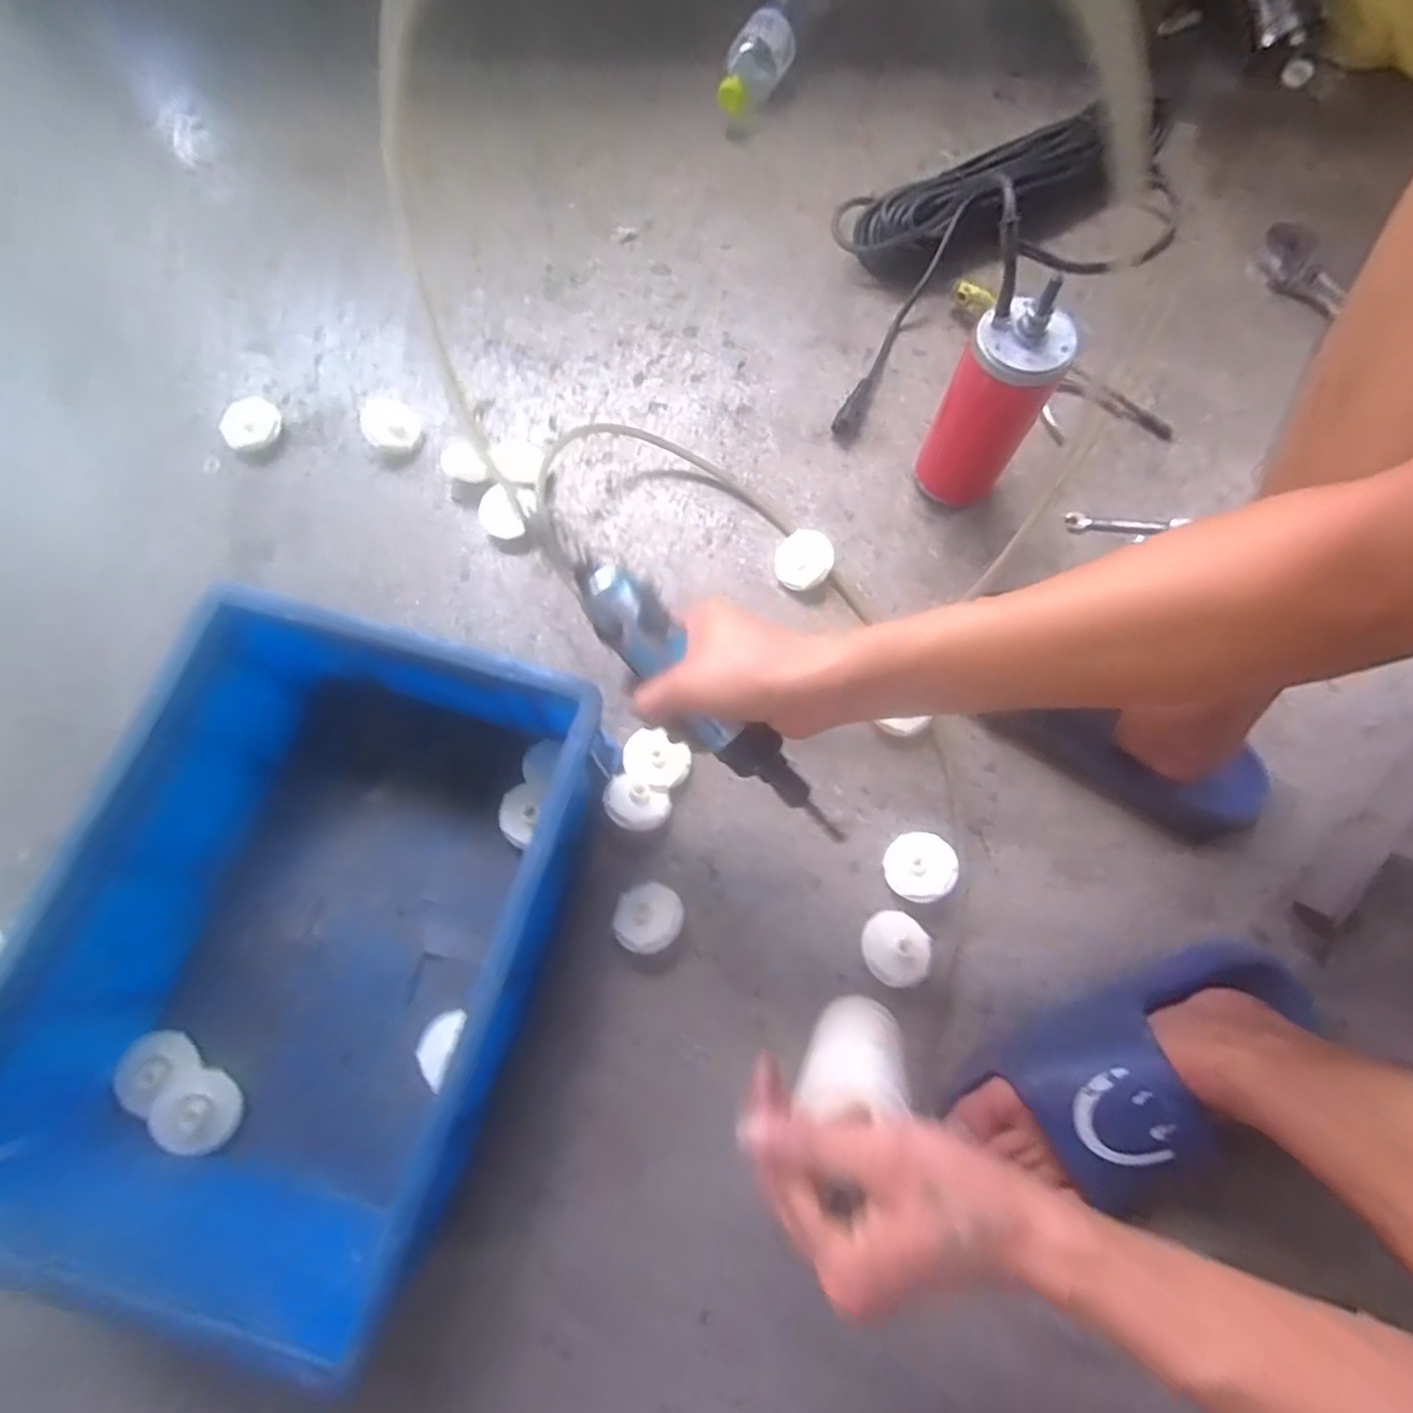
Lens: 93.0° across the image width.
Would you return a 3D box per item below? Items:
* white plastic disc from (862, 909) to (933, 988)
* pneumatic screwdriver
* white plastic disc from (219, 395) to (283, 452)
[{"bbox_3d":[0.146,0.185,0.516,0.055,0.012,0.053,6,58,-9],"label":"white plastic disc"},{"bbox_3d":[0.000,0.002,0.403,0.044,0.029,0.217,-45,96,-12],"label":"pneumatic screwdriver"},{"bbox_3d":[-0.457,-0.281,0.678,0.056,0.024,0.059,0,73,0],"label":"white plastic disc"}]

